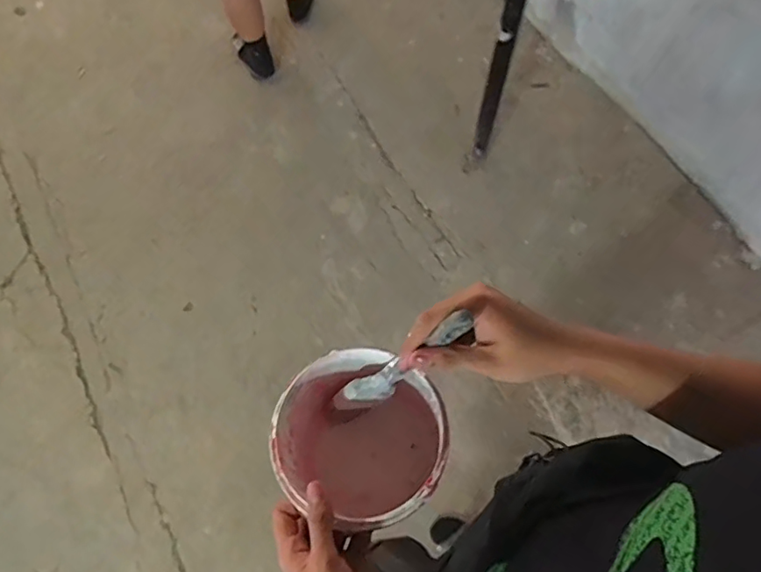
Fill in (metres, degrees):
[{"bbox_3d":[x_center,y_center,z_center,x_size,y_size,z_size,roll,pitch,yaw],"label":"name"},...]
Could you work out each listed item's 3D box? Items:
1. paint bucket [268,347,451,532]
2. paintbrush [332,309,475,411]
[{"bbox_3d":[-0.022,0.165,0.578,0.161,0.163,0.154,0,68,-1],"label":"paint bucket"},{"bbox_3d":[0.016,0.077,0.517,0.040,0.220,0.024,-6,65,-33],"label":"paintbrush"}]

